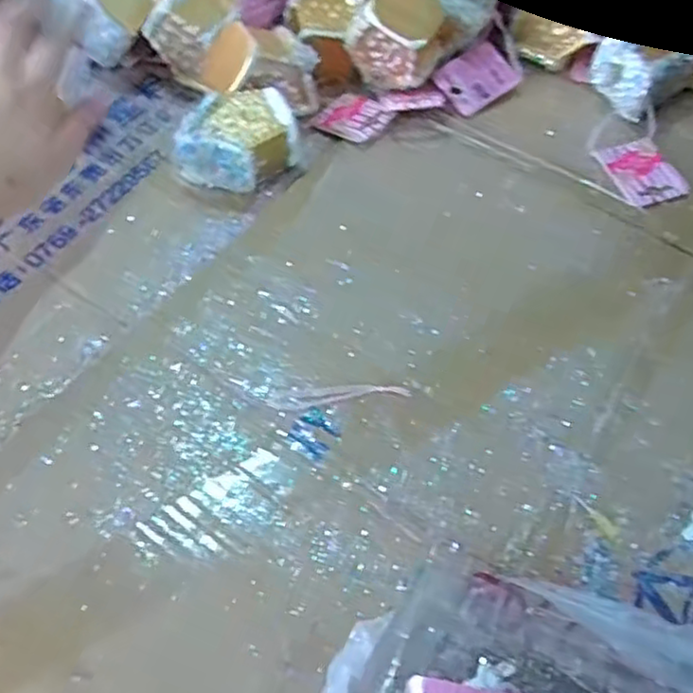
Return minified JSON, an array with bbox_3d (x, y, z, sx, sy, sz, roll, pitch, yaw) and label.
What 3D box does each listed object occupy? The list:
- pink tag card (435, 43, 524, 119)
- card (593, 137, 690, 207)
[{"bbox_3d":[0.104,-0.215,0.554,0.058,0.004,0.046,-35,82,-5],"label":"pink tag card"},{"bbox_3d":[0.219,-0.129,0.513,0.047,0.004,0.059,-16,61,-5],"label":"card"}]

